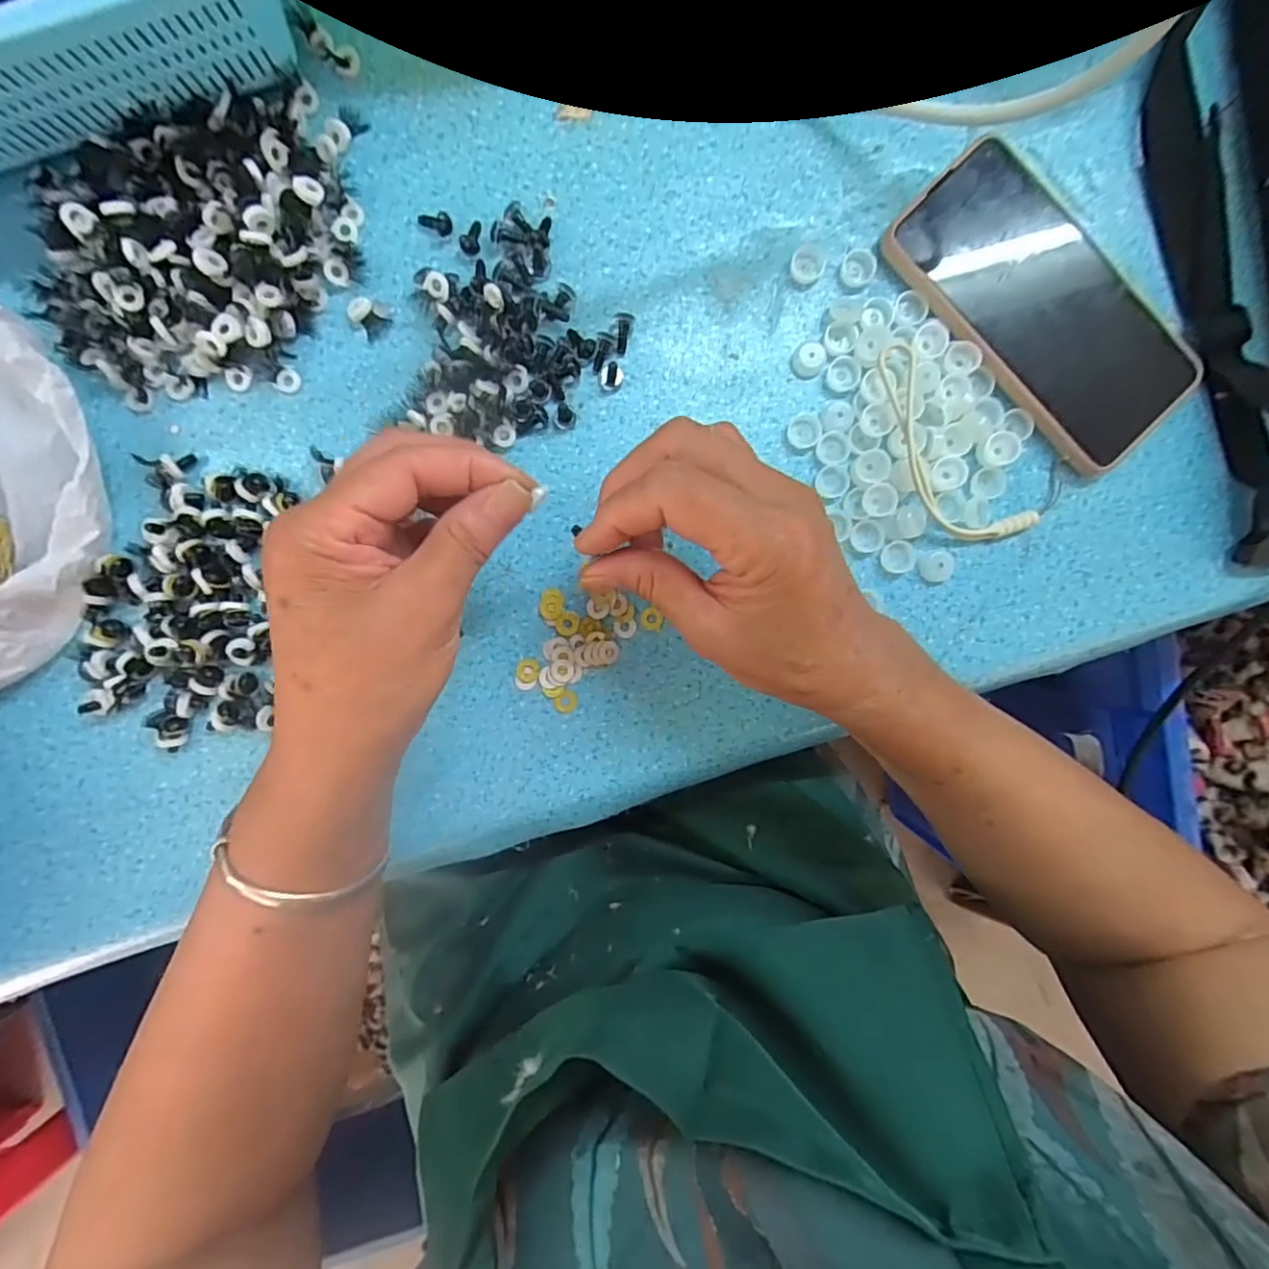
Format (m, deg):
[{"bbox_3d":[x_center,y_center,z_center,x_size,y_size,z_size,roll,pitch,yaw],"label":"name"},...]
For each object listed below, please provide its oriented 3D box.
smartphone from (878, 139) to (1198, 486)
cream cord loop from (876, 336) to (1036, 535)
[{"bbox_3d":[0.207,-0.166,0.305,0.164,0.016,0.087,45,89,-3],"label":"smartphone"},{"bbox_3d":[0.153,-0.089,0.303,0.043,0.015,0.116,-41,93,-1],"label":"cream cord loop"}]

